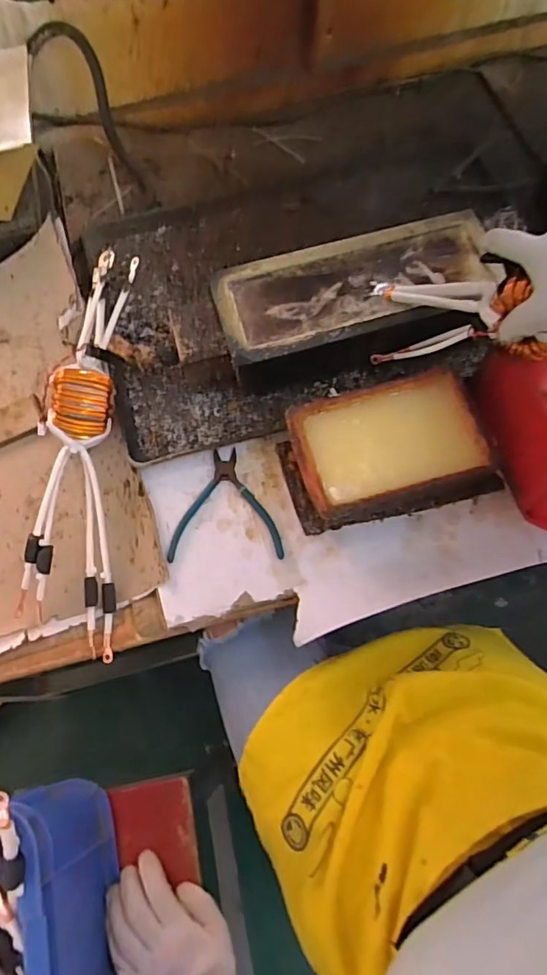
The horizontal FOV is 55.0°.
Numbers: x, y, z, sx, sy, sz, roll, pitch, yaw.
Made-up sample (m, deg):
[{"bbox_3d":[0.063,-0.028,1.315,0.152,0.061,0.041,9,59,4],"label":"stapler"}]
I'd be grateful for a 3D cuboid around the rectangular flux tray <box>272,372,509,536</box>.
[{"bbox_3d":[0.132,-0.046,0.595,0.237,0.066,0.145,-14,68,-3],"label":"rectangular flux tray"}]

